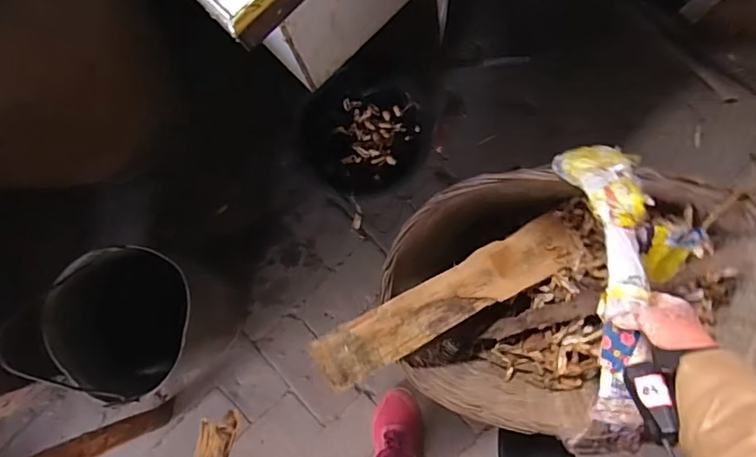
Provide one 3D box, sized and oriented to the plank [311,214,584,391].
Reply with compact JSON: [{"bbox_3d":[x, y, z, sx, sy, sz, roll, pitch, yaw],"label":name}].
[{"bbox_3d":[0.122,0.103,0.805,0.457,0.022,0.085,-25,84,-18],"label":"plank"}]

